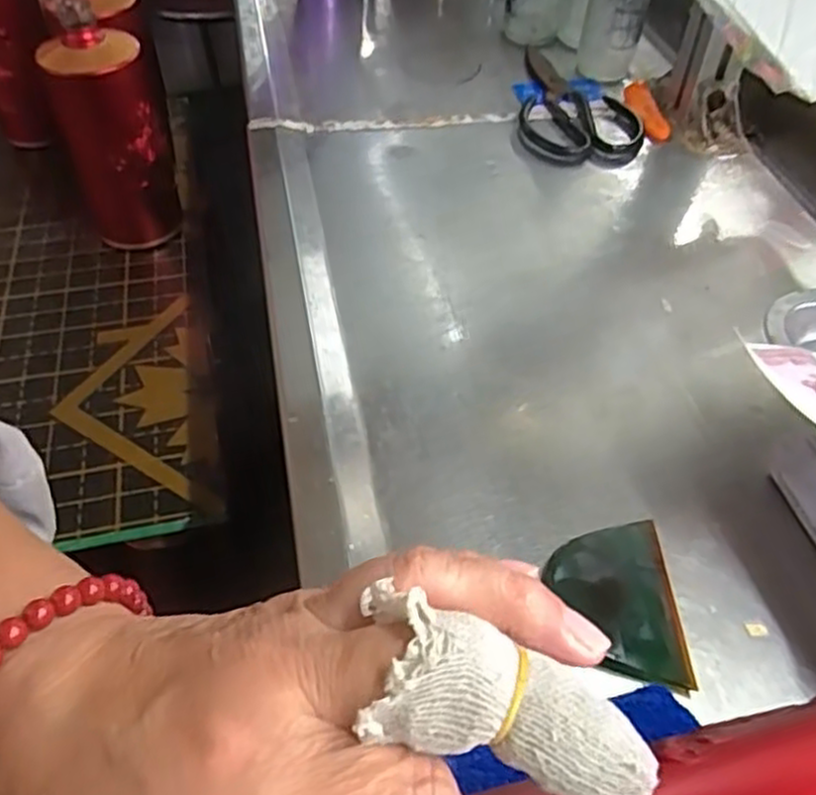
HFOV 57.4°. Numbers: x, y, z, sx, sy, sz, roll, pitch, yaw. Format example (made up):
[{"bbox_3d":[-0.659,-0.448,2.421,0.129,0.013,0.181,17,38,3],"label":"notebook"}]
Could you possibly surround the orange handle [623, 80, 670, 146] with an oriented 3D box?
[{"bbox_3d":[0.210,-0.254,0.663,0.022,0.014,0.068,-9,62,-11],"label":"orange handle"}]

